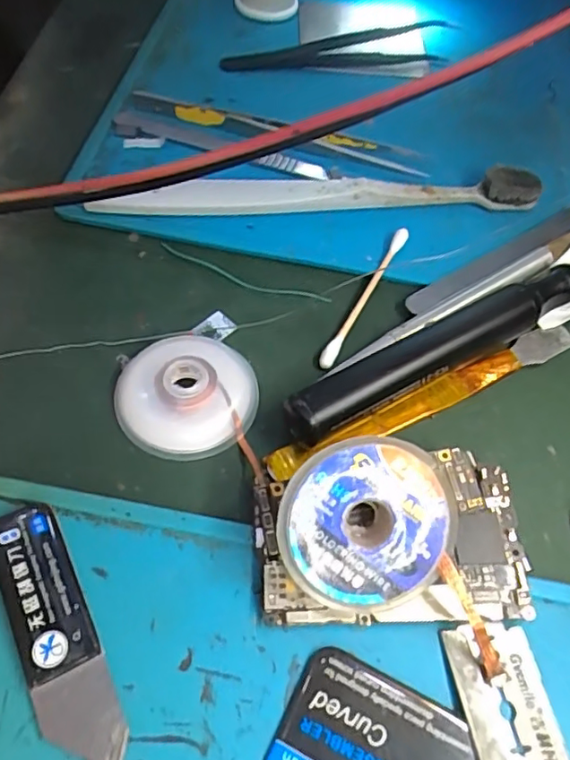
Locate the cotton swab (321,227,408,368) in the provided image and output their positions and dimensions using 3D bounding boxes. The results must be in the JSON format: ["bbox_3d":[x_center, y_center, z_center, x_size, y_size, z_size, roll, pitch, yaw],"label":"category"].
[{"bbox_3d":[0.030,-0.032,0.213,0.005,0.006,0.069,26,59,12],"label":"cotton swab"}]

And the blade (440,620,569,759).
[{"bbox_3d":[0.056,0.081,0.145,0.023,0.004,0.040,-6,58,-8],"label":"blade"}]

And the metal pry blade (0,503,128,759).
[{"bbox_3d":[-0.058,0.063,0.147,0.018,0.004,0.067,-23,67,-18],"label":"metal pry blade"}]

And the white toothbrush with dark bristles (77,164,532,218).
[{"bbox_3d":[0.015,-0.076,0.233,0.175,0.016,0.018,-4,58,-7],"label":"white toothbrush with dark bristles"}]

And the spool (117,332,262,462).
[{"bbox_3d":[-0.031,0.003,0.186,0.043,0.008,0.041,2,57,-3],"label":"spool"}]

